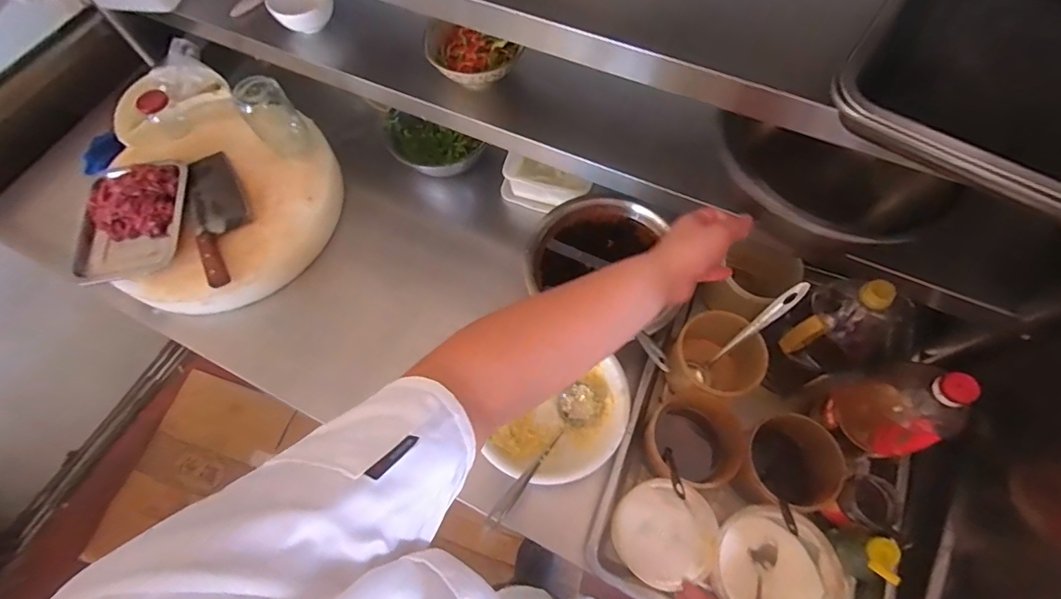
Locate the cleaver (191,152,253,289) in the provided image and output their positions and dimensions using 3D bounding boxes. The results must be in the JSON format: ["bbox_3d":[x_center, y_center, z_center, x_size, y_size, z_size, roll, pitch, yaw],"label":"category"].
[{"bbox_3d":[-0.561,-0.152,0.894,0.085,0.031,0.279,-22,66,-7],"label":"cleaver"}]

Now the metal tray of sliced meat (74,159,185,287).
[{"bbox_3d":[-0.716,-0.144,0.884,0.175,0.053,0.242,-7,65,0],"label":"metal tray of sliced meat"}]

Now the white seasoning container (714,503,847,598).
[{"bbox_3d":[0.320,0.364,0.662,0.156,0.091,0.154,-1,65,2],"label":"white seasoning container"}]

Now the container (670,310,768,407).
[{"bbox_3d":[0.281,0.101,0.758,0.119,0.115,0.144,22,68,12],"label":"container"}]

